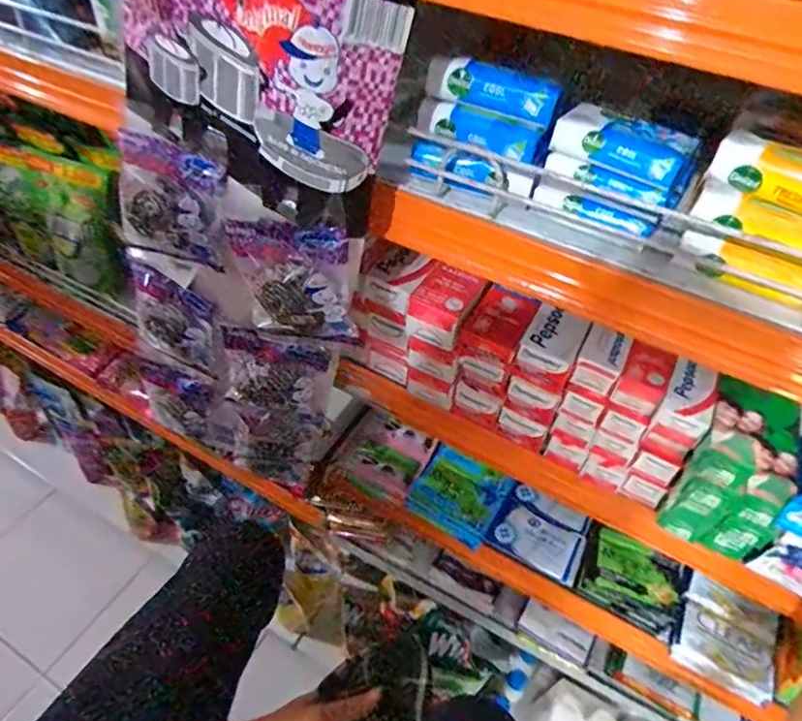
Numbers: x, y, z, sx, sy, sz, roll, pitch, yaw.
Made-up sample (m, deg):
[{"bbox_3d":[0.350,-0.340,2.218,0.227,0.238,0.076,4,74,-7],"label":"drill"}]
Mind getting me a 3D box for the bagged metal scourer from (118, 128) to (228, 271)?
[{"bbox_3d":[-0.173,-0.117,0.415,0.102,0.080,0.035,20,48,12],"label":"bagged metal scourer"}]

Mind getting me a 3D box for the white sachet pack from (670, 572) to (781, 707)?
[{"bbox_3d":[0.335,0.280,0.554,0.087,0.029,0.100,26,50,17],"label":"white sachet pack"}]

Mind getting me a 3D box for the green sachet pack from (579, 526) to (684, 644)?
[{"bbox_3d":[0.250,0.236,0.581,0.099,0.038,0.079,26,50,18],"label":"green sachet pack"}]

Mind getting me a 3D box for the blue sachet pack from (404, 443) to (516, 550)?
[{"bbox_3d":[0.069,0.159,0.644,0.101,0.033,0.092,26,50,18],"label":"blue sachet pack"}]

